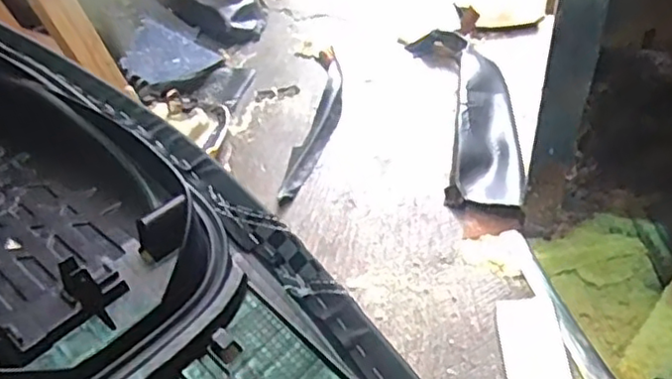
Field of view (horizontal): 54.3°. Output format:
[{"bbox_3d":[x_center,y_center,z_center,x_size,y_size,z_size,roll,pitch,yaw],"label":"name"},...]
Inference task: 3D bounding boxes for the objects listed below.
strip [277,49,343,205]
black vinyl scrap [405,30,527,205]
[{"bbox_3d":[-0.031,-0.121,1.139,0.063,0.025,0.371,5,48,10],"label":"strip"},{"bbox_3d":[0.226,-0.139,1.103,0.135,0.055,0.423,-5,47,0],"label":"black vinyl scrap"}]

